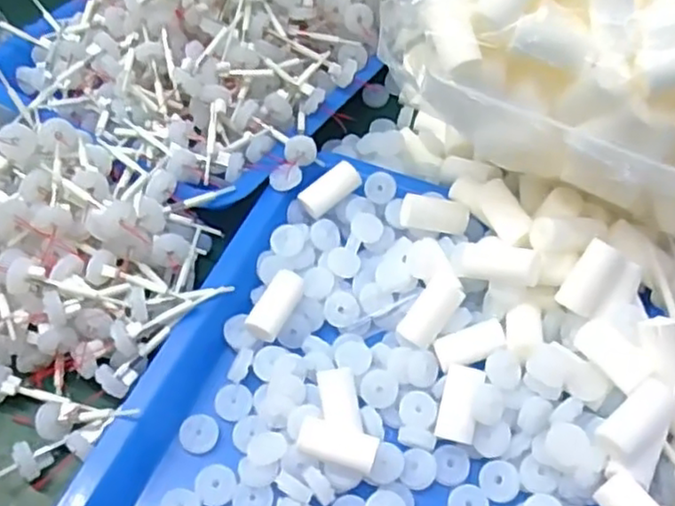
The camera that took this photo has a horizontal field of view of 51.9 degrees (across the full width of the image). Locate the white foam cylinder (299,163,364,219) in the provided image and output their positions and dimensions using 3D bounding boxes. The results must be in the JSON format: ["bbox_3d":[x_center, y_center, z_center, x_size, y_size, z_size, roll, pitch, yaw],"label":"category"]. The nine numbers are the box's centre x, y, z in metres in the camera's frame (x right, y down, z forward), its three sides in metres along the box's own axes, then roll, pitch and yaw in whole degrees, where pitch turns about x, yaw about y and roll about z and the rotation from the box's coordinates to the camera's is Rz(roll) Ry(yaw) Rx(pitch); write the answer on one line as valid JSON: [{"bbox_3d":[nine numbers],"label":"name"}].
[{"bbox_3d":[-0.005,-0.042,0.455,0.044,0.013,0.018,-38,62,-10],"label":"white foam cylinder"}]

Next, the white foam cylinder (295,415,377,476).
[{"bbox_3d":[0.000,0.100,0.355,0.040,0.019,0.019,15,55,9],"label":"white foam cylinder"}]

